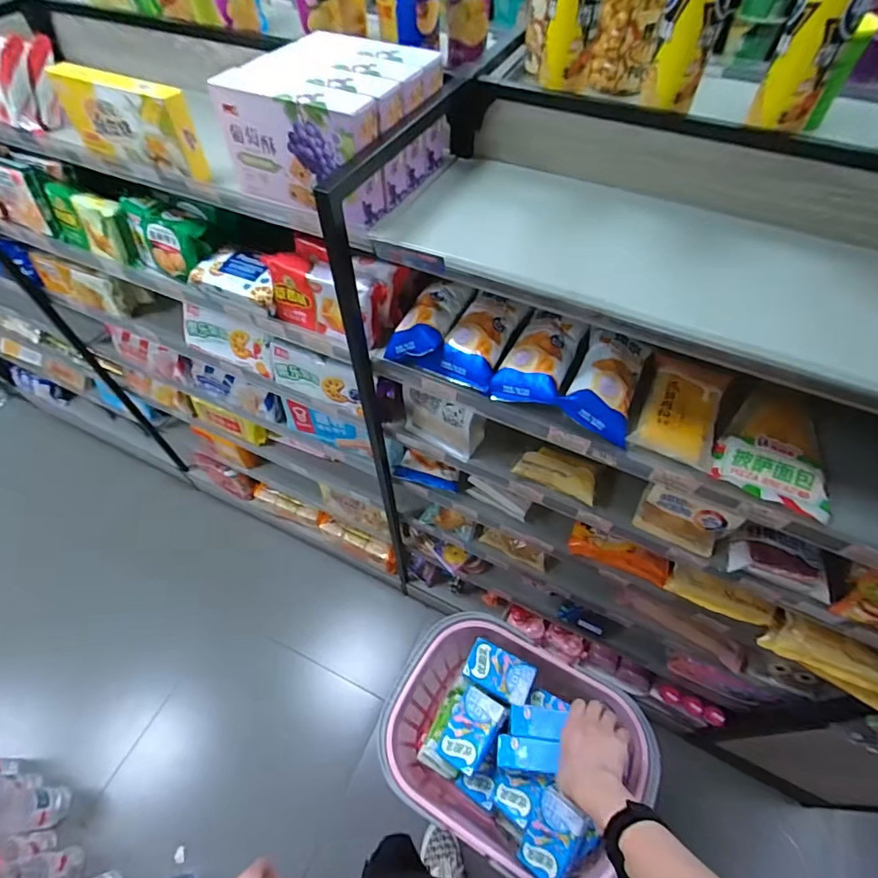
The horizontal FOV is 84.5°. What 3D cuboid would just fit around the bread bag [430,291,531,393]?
[{"bbox_3d":[0.062,-0.147,0.707,0.084,0.050,0.145,23,59,15],"label":"bread bag"}]

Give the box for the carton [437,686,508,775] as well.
[{"bbox_3d":[0.054,0.467,0.775,0.073,0.036,0.109,28,60,18],"label":"carton"}]

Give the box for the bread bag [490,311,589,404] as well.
[{"bbox_3d":[0.144,-0.116,0.684,0.099,0.046,0.150,18,58,12],"label":"bread bag"}]

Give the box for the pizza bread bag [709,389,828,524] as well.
[{"bbox_3d":[0.442,0.008,0.641,0.135,0.050,0.178,22,59,14],"label":"pizza bread bag"}]

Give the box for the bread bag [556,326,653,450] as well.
[{"bbox_3d":[0.230,-0.082,0.659,0.089,0.054,0.160,19,58,13],"label":"bread bag"}]

